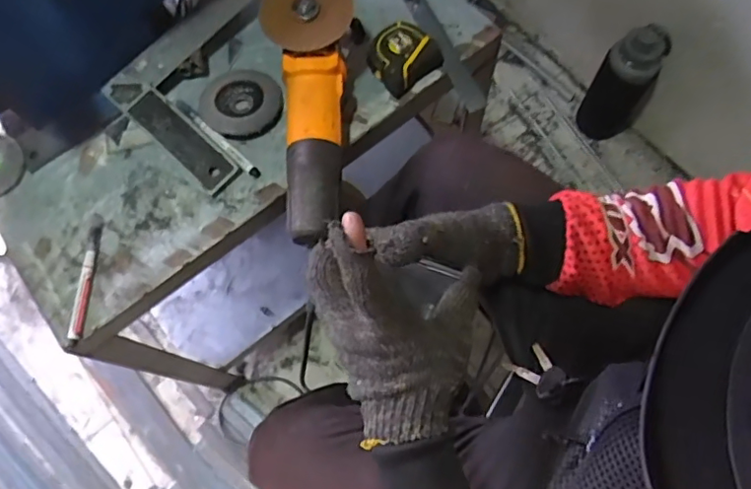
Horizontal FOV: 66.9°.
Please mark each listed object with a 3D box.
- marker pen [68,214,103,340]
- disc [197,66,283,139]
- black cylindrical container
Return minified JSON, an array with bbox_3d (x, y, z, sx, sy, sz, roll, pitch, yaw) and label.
[{"bbox_3d":[-0.312,0.032,0.612,0.012,0.008,0.137,0,71,3],"label":"marker pen"},{"bbox_3d":[-0.160,-0.170,0.669,0.101,0.021,0.095,-1,71,2],"label":"disc"},{"bbox_3d":[0.476,-0.303,1.099,0.090,0.283,0.095,-1,71,2],"label":"black cylindrical container"}]

